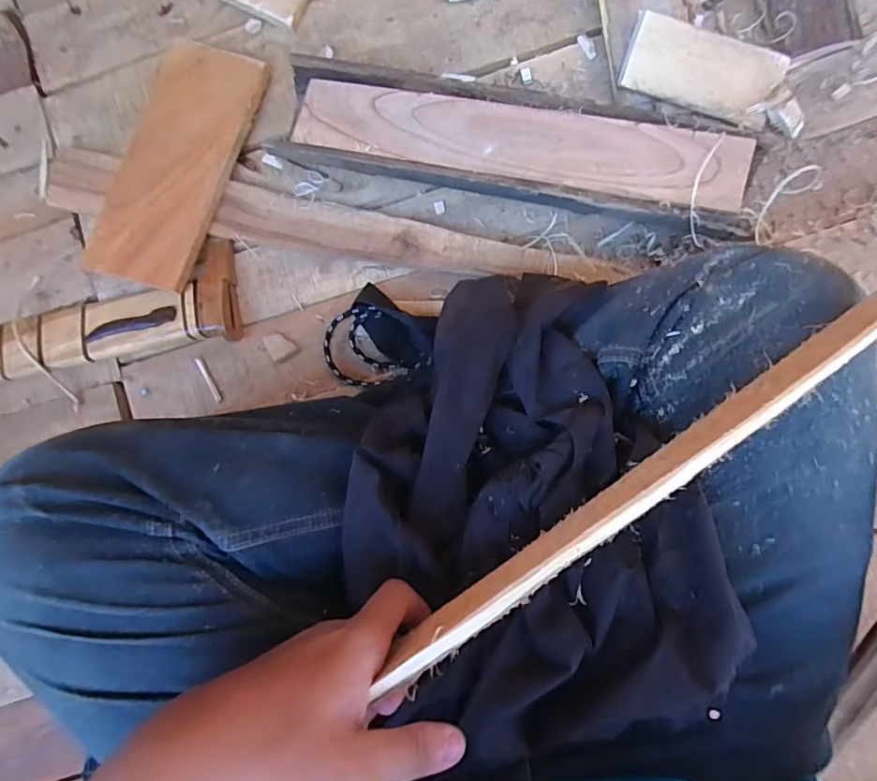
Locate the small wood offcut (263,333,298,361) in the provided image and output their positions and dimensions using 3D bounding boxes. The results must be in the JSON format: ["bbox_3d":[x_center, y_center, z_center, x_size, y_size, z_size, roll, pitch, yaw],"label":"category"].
[{"bbox_3d":[-0.153,-0.044,0.505,0.023,0.004,0.026,-29,85,1],"label":"small wood offcut"}]

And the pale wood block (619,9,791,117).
[{"bbox_3d":[0.237,-0.289,0.473,0.135,0.010,0.058,15,114,-3],"label":"pale wood block"}]

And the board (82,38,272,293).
[{"bbox_3d":[-0.246,-0.213,0.492,0.098,0.014,0.234,18,82,-2],"label":"board"}]

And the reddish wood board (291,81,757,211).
[{"bbox_3d":[0.065,-0.214,0.447,0.378,0.021,0.062,12,88,4],"label":"reddish wood board"}]

